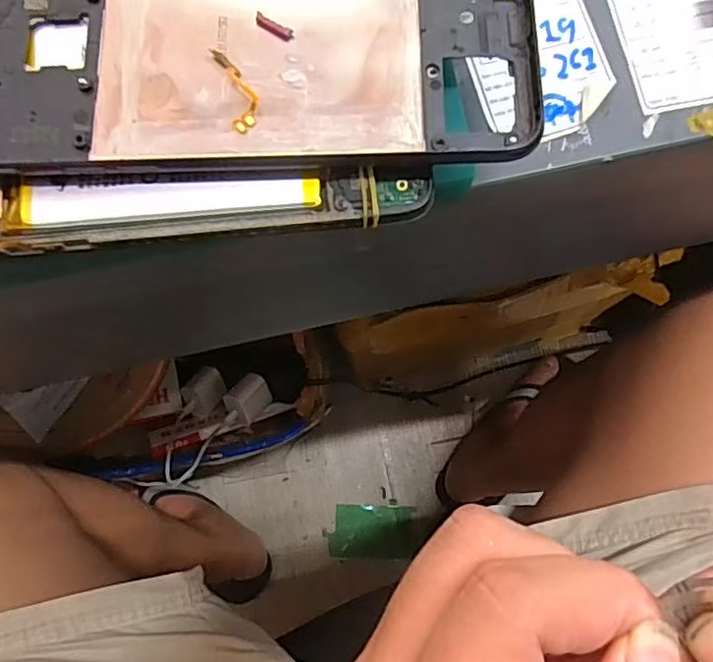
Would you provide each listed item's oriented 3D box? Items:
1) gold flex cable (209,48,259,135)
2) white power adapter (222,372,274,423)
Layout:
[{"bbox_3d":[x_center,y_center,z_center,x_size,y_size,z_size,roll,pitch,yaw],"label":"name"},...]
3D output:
[{"bbox_3d":[-0.029,-0.060,0.146,0.008,0.004,0.023,-17,78,-2],"label":"gold flex cable"},{"bbox_3d":[-0.120,0.074,0.660,0.027,0.040,0.046,4,43,42],"label":"white power adapter"}]

